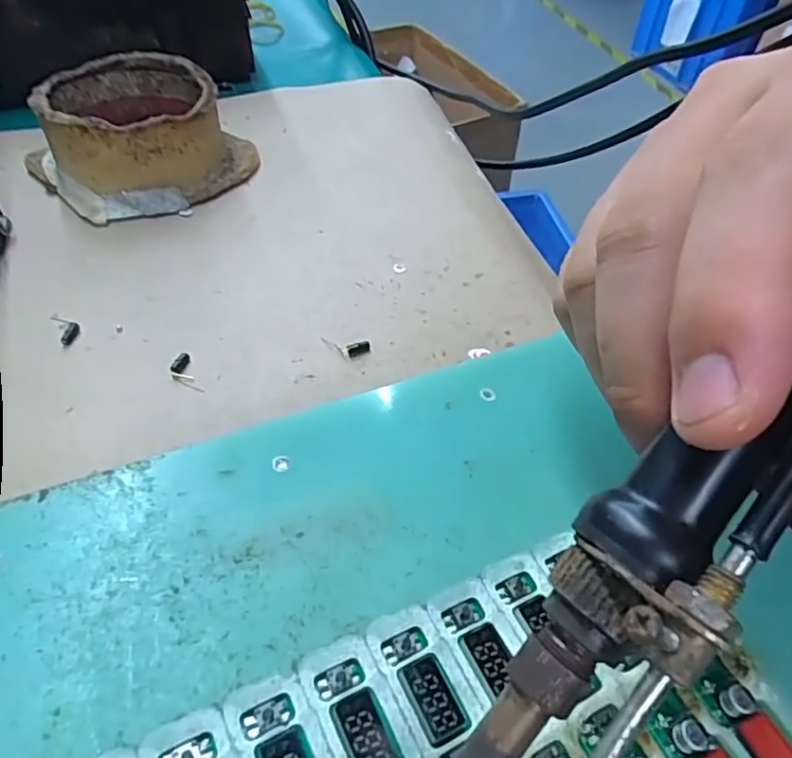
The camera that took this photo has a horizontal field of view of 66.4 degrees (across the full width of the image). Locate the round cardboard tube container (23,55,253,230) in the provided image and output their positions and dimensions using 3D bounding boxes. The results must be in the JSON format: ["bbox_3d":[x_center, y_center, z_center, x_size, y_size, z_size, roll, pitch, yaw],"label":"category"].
[{"bbox_3d":[-0.131,-0.124,0.306,0.094,0.041,0.089,1,50,-1],"label":"round cardboard tube container"}]

